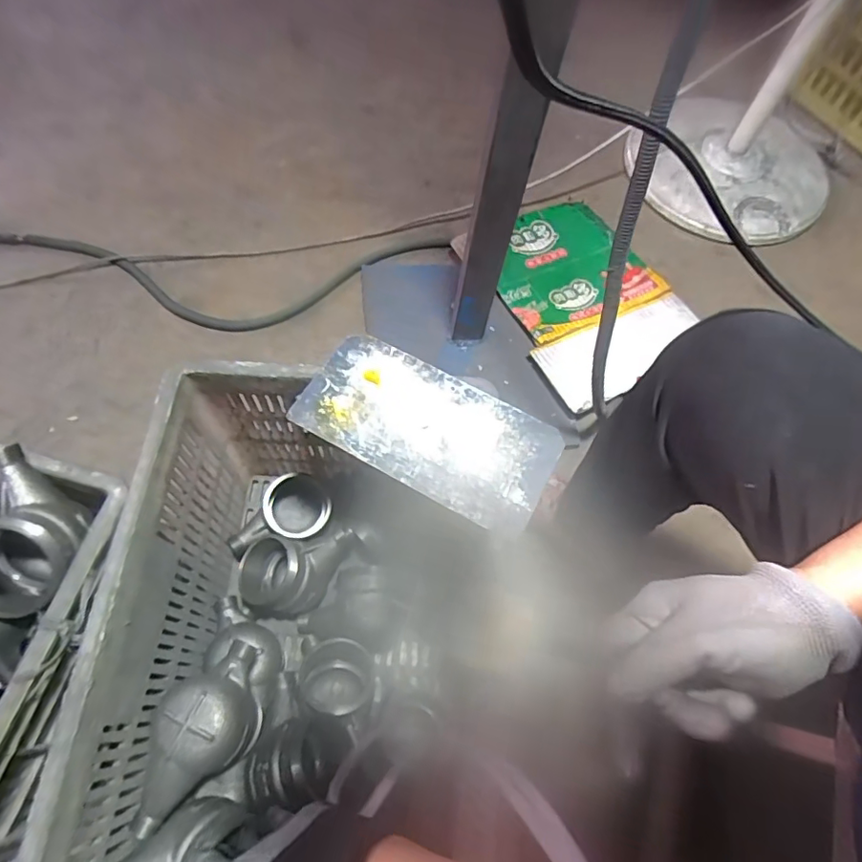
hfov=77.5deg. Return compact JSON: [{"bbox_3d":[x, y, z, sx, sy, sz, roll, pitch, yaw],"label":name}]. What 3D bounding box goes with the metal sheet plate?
[{"bbox_3d":[-0.002,-0.005,0.504,0.234,0.006,0.118,28,66,9],"label":"metal sheet plate"}]

